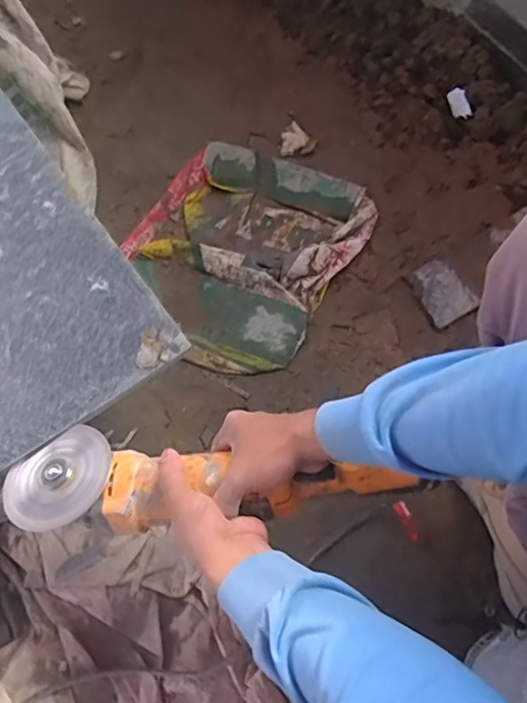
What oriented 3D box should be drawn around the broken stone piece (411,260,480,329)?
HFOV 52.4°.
[{"bbox_3d":[0.274,-0.092,0.819,0.076,0.011,0.096,-28,68,-12],"label":"broken stone piece"}]

